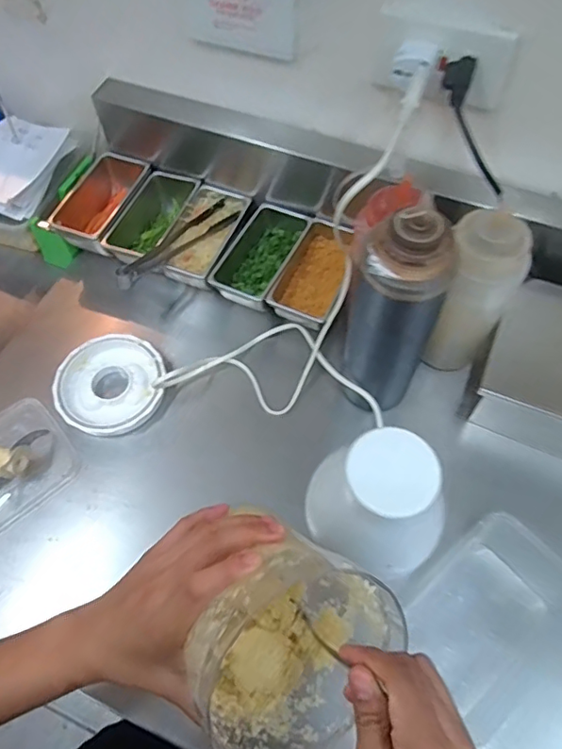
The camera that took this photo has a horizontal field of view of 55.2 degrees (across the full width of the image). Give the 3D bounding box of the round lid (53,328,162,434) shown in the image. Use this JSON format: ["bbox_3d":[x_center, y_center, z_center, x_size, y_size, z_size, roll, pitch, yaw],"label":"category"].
[{"bbox_3d":[-0.194,0.011,0.618,0.114,0.024,0.120,-1,62,1],"label":"round lid"}]

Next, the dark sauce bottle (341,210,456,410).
[{"bbox_3d":[0.101,-0.051,0.506,0.072,0.250,0.071,-24,64,-11],"label":"dark sauce bottle"}]

